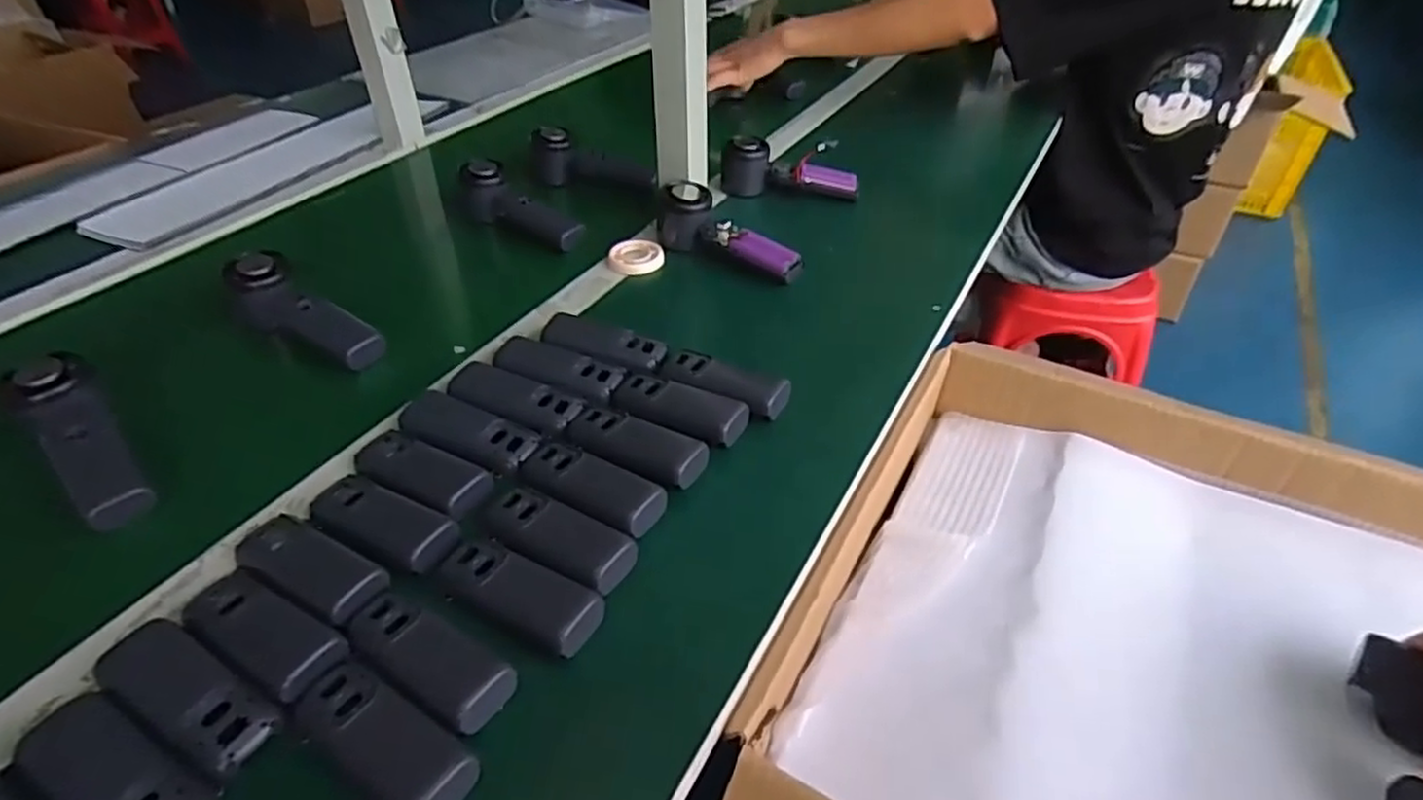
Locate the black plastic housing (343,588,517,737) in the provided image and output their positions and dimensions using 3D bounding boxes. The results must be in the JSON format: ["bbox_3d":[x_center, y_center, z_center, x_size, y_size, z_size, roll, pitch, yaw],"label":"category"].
[{"bbox_3d":[-0.159,0.141,0.405,0.103,0.020,0.041,23,45,23],"label":"black plastic housing"}]

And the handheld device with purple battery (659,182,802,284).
[{"bbox_3d":[0.018,-0.171,0.746,0.163,0.053,0.045,23,45,22],"label":"handheld device with purple battery"}]

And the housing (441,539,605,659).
[{"bbox_3d":[-0.114,0.114,0.441,0.106,0.018,0.041,23,45,23],"label":"housing"}]

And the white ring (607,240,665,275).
[{"bbox_3d":[-0.078,-0.149,0.758,0.056,0.014,0.056,1,41,-1],"label":"white ring"}]

